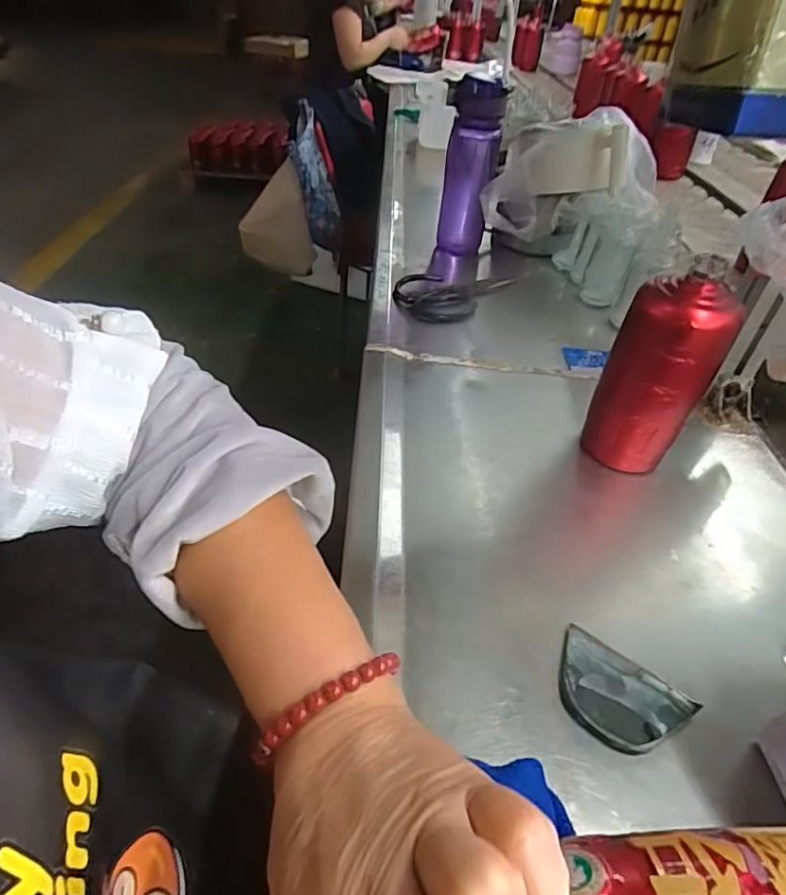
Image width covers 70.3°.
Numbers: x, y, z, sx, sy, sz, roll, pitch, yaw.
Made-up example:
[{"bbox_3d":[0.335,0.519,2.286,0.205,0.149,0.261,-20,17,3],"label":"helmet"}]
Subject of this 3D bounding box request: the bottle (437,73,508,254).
[{"bbox_3d":[0.111,-0.400,0.805,0.072,0.212,0.069,8,40,3],"label":"bottle"}]

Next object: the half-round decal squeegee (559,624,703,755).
[{"bbox_3d":[0.137,0.152,0.342,0.080,0.007,0.057,29,46,26],"label":"half-round decal squeegee"}]

